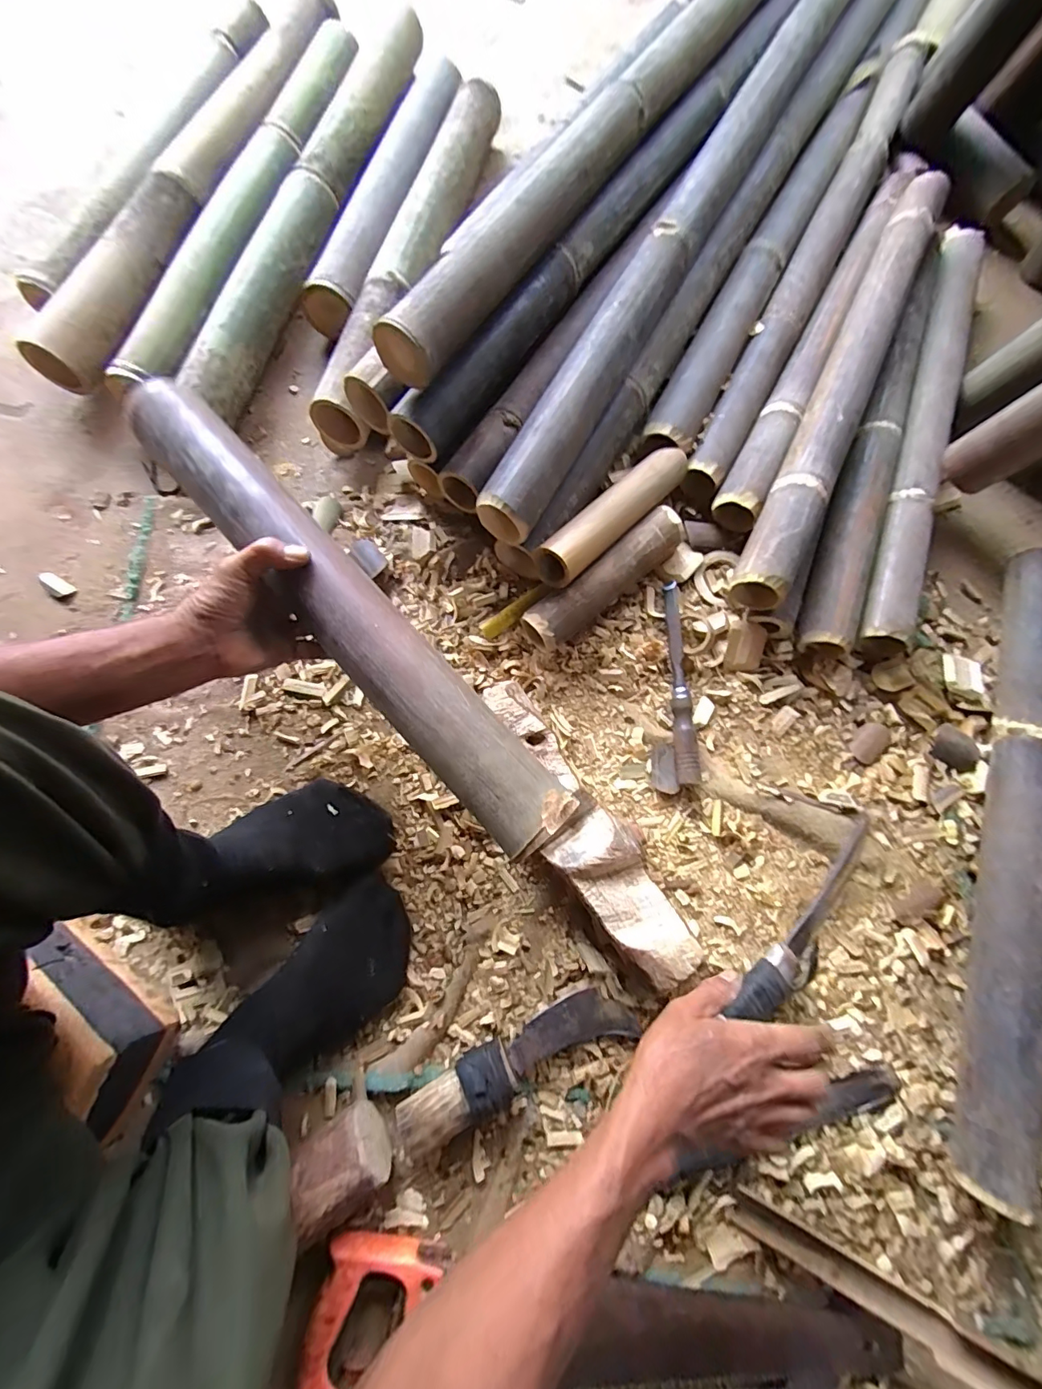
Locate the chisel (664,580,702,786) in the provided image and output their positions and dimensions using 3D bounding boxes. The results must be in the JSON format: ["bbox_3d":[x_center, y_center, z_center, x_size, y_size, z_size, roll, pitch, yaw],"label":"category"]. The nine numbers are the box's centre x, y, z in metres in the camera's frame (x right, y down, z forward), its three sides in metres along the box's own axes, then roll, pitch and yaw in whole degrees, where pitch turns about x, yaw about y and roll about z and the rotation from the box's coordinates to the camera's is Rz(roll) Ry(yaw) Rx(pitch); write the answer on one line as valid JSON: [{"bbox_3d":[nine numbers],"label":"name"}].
[{"bbox_3d":[0.184,-0.017,0.564,0.023,0.020,0.238,-1,76,1],"label":"chisel"}]

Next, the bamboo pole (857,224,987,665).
[{"bbox_3d":[0.519,-0.355,0.614,0.060,0.052,0.670,18,77,6],"label":"bamboo pole"}]

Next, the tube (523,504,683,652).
[{"bbox_3d":[0.102,-0.138,0.577,0.232,0.056,0.054,-40,79,-8],"label":"tube"}]

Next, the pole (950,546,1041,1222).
[{"bbox_3d":[0.517,0.135,0.499,0.056,0.063,0.664,19,77,6],"label":"pole"}]

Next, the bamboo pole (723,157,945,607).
[{"bbox_3d":[0.412,-0.403,0.599,0.066,0.056,0.684,26,78,6],"label":"bamboo pole"}]

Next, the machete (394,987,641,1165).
[{"bbox_3d":[-0.003,0.352,0.461,0.231,0.043,0.051,-23,77,-4],"label":"machete"}]

